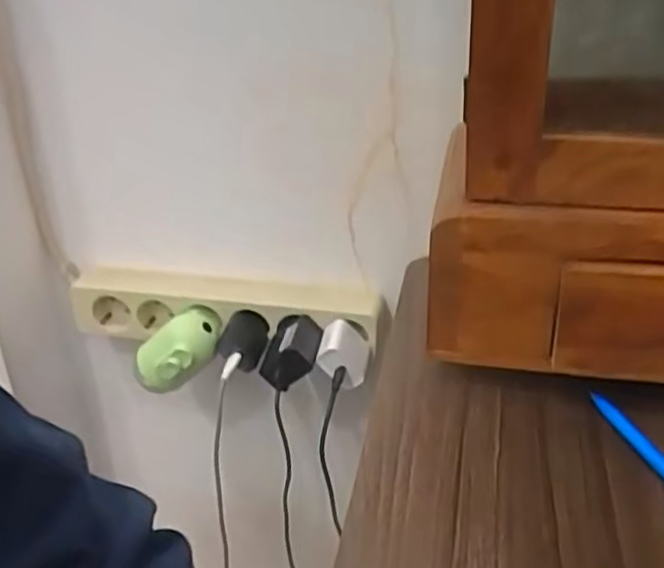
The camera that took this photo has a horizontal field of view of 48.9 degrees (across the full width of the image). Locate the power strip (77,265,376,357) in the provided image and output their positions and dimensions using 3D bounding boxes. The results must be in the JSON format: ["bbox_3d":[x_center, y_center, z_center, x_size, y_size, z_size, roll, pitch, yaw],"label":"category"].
[{"bbox_3d":[-0.105,0.023,0.688,0.297,0.061,0.047,4,27,12],"label":"power strip"}]

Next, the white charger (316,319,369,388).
[{"bbox_3d":[0.009,0.060,0.628,0.040,0.032,0.053,1,27,7],"label":"white charger"}]

